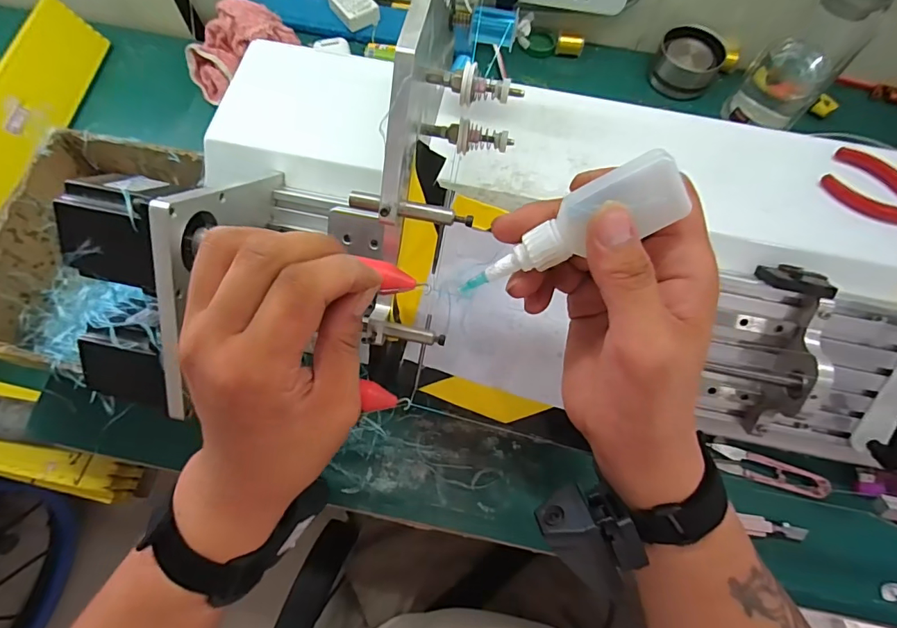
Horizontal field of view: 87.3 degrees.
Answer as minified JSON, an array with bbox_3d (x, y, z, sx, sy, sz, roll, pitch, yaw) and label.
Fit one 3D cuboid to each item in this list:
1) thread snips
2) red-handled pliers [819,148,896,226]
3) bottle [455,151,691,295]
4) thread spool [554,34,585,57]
[{"bbox_3d":[0.275,0.133,0.404,0.094,0.014,0.023,18,69,5],"label":"thread snips"},{"bbox_3d":[0.347,-0.083,0.358,0.118,0.018,0.039,36,72,11],"label":"red-handled pliers"},{"bbox_3d":[0.055,-0.036,0.230,0.113,0.027,0.024,-27,68,28],"label":"bottle"},{"bbox_3d":[0.151,-0.333,0.583,0.033,0.023,0.020,12,69,2],"label":"thread spool"}]

